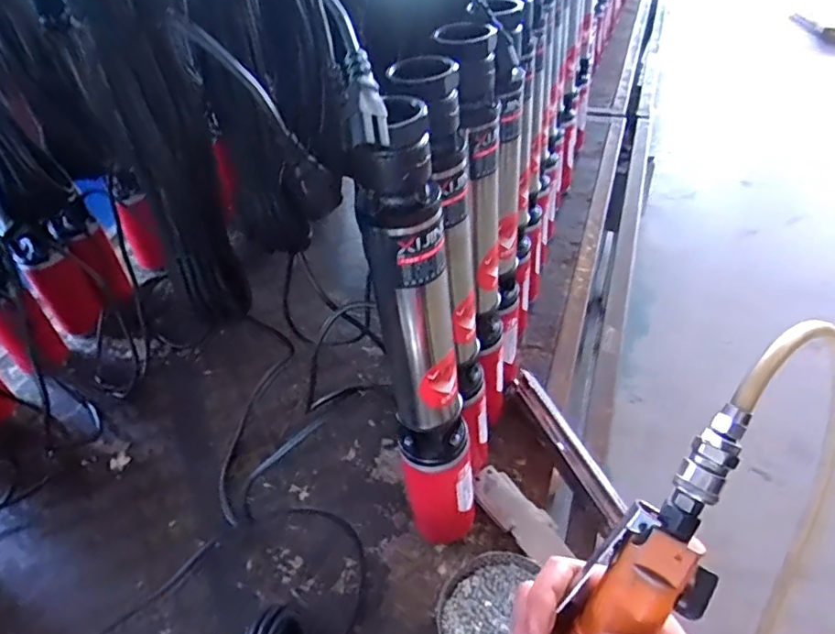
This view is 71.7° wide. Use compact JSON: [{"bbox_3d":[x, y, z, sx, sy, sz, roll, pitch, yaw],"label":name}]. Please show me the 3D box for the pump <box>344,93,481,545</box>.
[{"bbox_3d":[0.010,0.053,0.537,0.080,0.489,0.068,-2,42,4],"label":"pump"}]

